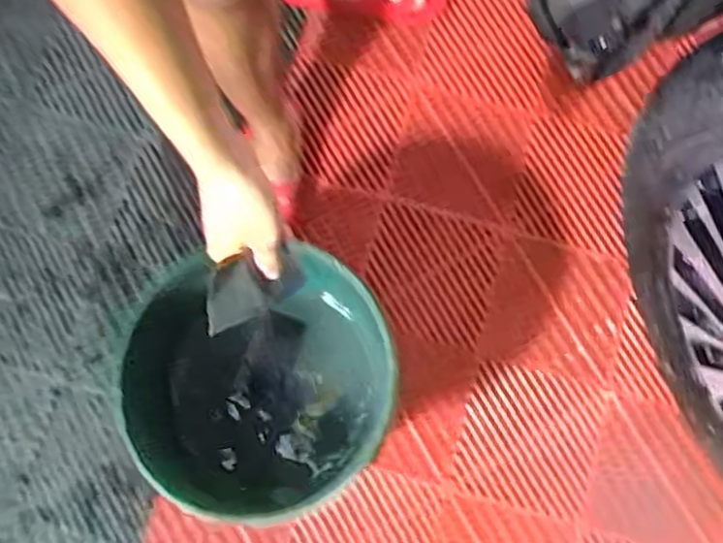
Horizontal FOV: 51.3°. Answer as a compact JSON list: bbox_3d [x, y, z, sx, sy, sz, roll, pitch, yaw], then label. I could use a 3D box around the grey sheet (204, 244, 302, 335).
[{"bbox_3d":[-0.091,0.010,0.652,0.015,0.109,0.051,-7,103,41],"label":"grey sheet"}]

